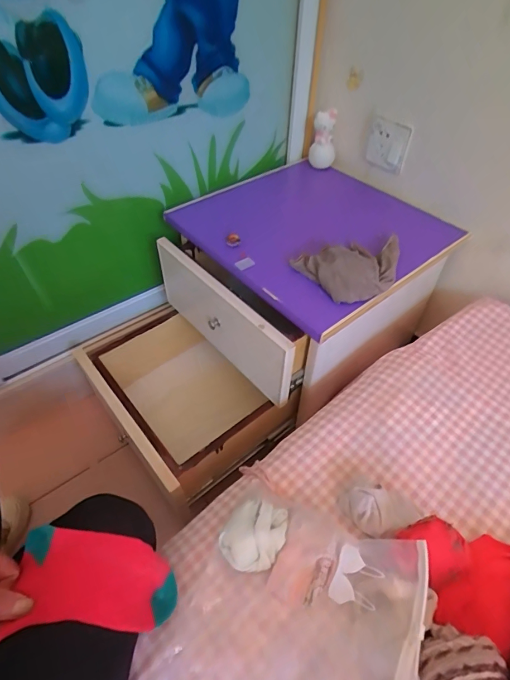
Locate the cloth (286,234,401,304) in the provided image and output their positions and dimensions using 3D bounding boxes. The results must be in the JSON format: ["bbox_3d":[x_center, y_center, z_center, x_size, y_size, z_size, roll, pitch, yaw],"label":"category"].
[{"bbox_3d":[0.162,-0.112,0.631,0.184,0.055,0.116,-9,49,-10],"label":"cloth"}]

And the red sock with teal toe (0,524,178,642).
[{"bbox_3d":[-0.193,0.251,0.397,0.200,0.091,0.095,-12,48,-7],"label":"red sock with teal toe"}]

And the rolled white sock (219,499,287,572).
[{"bbox_3d":[-0.002,0.230,0.468,0.071,0.042,0.077,18,51,17],"label":"rolled white sock"}]

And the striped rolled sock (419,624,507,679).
[{"bbox_3d":[0.188,0.300,0.361,0.065,0.044,0.069,-2,48,2],"label":"striped rolled sock"}]

